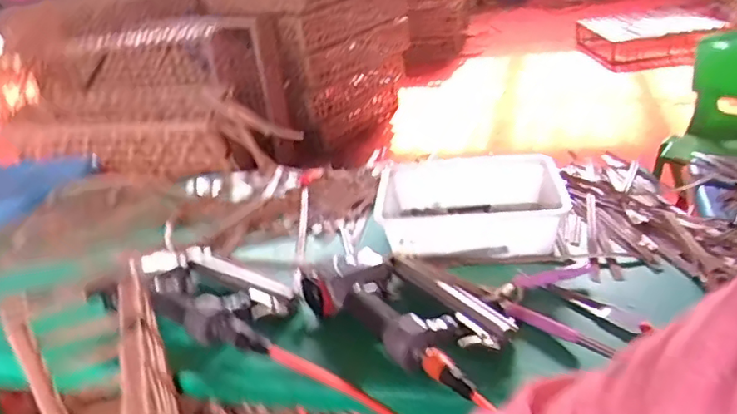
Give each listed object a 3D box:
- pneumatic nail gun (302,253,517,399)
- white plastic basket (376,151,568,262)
[{"bbox_3d":[0.062,0.127,0.715,0.159,0.069,0.278,-25,32,-31],"label":"pneumatic nail gun"},{"bbox_3d":[0.154,0.005,0.896,0.265,0.093,0.198,-3,28,10],"label":"white plastic basket"}]

